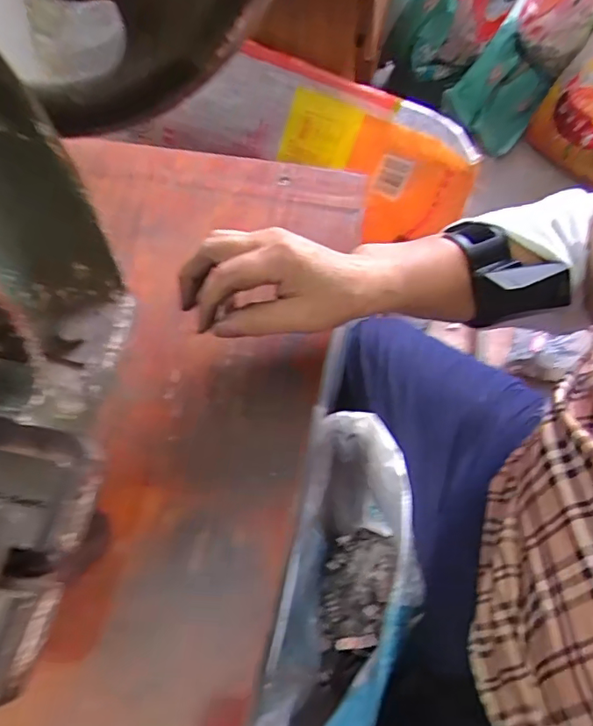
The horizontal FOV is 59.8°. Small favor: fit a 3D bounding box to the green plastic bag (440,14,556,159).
[{"bbox_3d":[0.581,-0.752,1.450,0.251,0.243,0.087,37,26,-17],"label":"green plastic bag"}]

